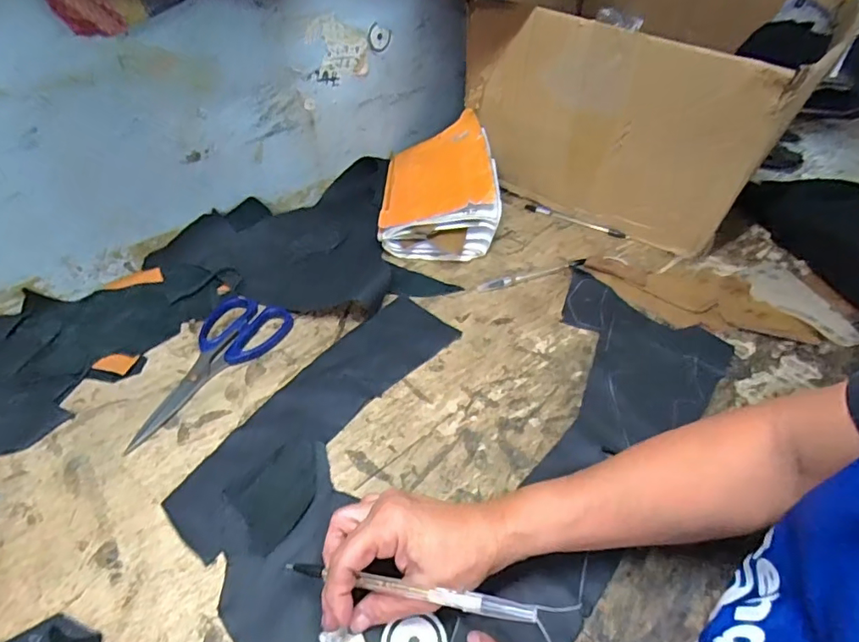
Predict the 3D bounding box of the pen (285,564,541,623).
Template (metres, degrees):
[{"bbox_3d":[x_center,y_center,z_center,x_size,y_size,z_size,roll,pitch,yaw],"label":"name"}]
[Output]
[{"bbox_3d":[-0.016,0.157,0.308,0.155,0.010,0.009,0,40,20],"label":"pen"}]

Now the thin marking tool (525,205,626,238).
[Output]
[{"bbox_3d":[0.193,-0.134,0.701,0.135,0.009,0.010,22,45,19],"label":"thin marking tool"}]

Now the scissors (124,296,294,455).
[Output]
[{"bbox_3d":[-0.214,0.036,0.485,0.083,0.014,0.182,21,45,18],"label":"scissors"}]

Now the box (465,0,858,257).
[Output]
[{"bbox_3d":[0.294,-0.323,0.726,0.351,0.263,0.416,25,46,22],"label":"box"}]

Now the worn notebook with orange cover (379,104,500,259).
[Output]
[{"bbox_3d":[0.013,-0.170,0.666,0.141,0.091,0.209,2,42,-2],"label":"worn notebook with orange cover"}]

